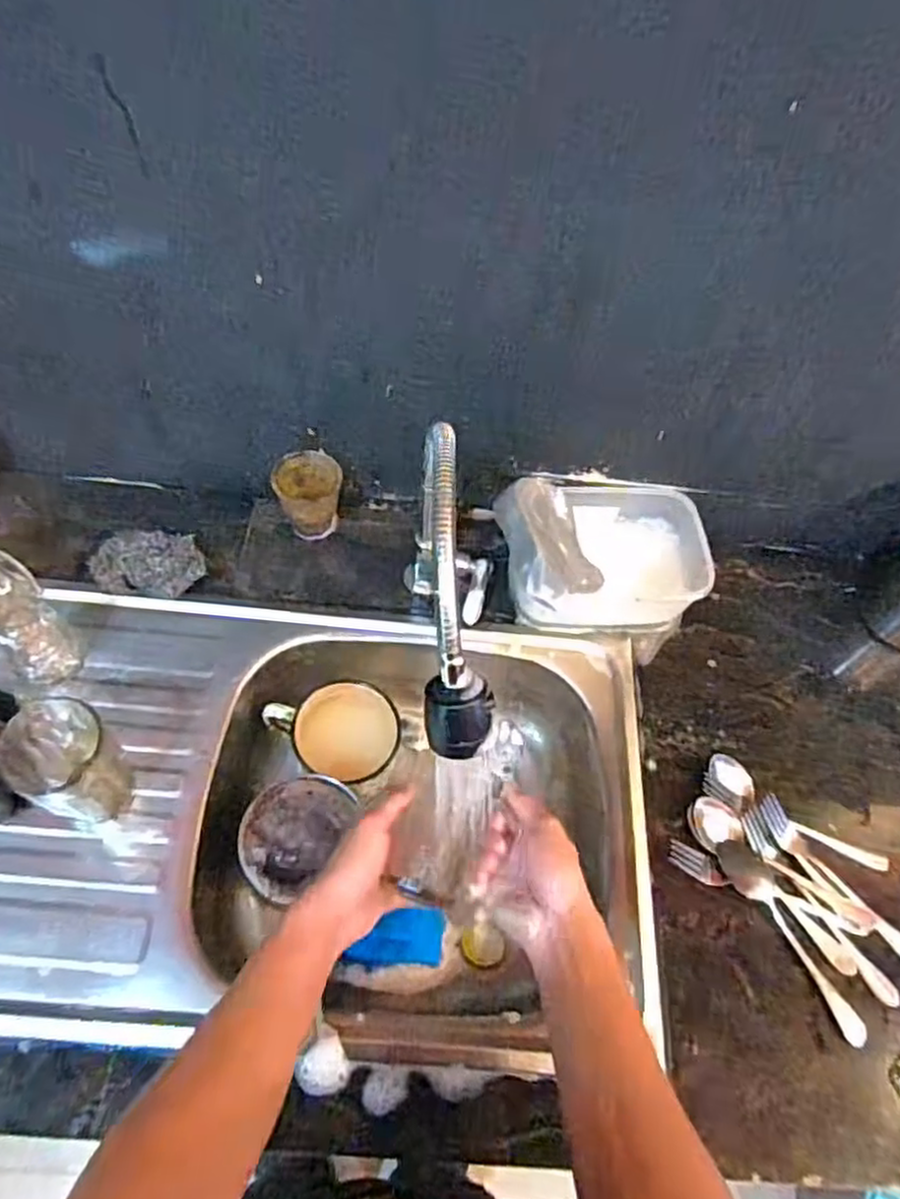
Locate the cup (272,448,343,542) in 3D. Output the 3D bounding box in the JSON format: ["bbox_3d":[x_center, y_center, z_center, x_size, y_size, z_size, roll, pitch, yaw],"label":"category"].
[{"bbox_3d":[-0.154,-0.109,0.791,0.069,0.089,0.072,3,60,-4],"label":"cup"}]

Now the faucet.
[{"bbox_3d":[0.008,0.004,0.572,0.057,0.259,0.261,8,59,-1],"label":"faucet"}]

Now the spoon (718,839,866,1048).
[{"bbox_3d":[0.297,0.289,0.620,0.038,0.014,0.176,-24,62,-19],"label":"spoon"}]

